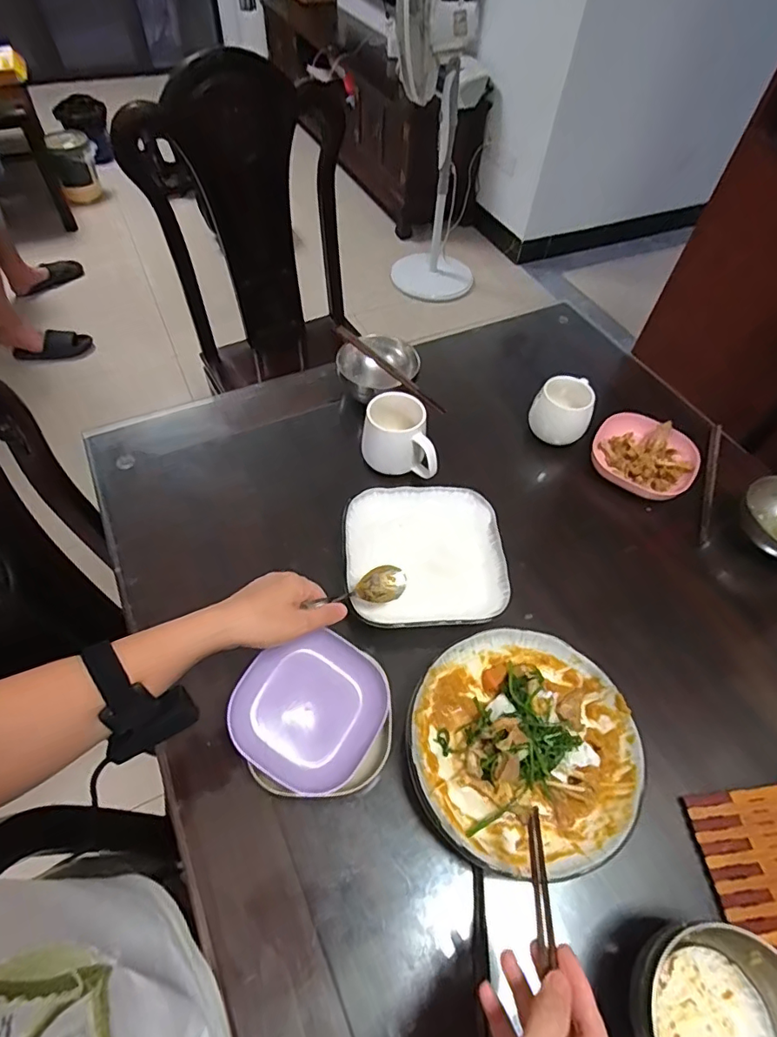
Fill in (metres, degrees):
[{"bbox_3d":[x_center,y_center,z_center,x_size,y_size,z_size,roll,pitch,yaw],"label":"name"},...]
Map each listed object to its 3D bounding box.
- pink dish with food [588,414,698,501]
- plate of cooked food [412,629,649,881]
[{"bbox_3d":[0.384,-0.096,0.772,0.148,0.034,0.129,35,60,20],"label":"pink dish with food"},{"bbox_3d":[0.132,0.226,0.516,0.220,0.065,0.213,1,55,-2],"label":"plate of cooked food"}]

